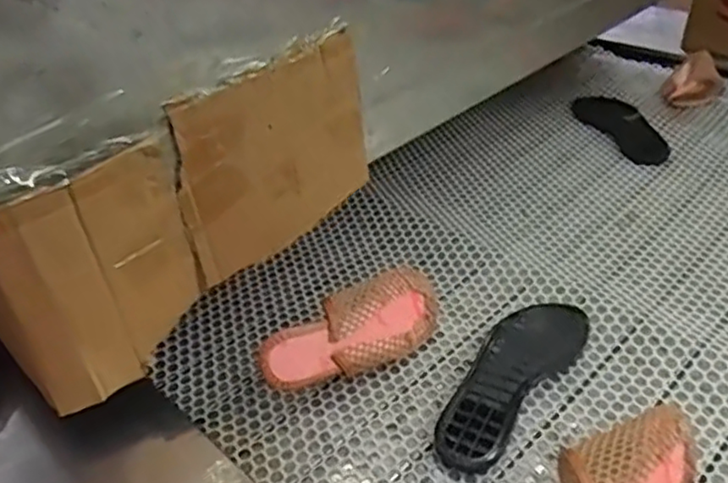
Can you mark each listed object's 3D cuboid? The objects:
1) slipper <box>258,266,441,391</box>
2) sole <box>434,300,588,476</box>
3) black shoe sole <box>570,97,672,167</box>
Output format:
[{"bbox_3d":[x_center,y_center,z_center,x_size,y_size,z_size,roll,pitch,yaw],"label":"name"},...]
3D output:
[{"bbox_3d":[-0.005,0.098,0.694,0.226,0.083,0.062,-27,41,-27],"label":"slipper"},{"bbox_3d":[0.150,0.140,0.677,0.087,0.017,0.240,25,45,34],"label":"sole"},{"bbox_3d":[0.443,-0.203,1.119,0.075,0.023,0.246,-8,36,-5],"label":"black shoe sole"}]

